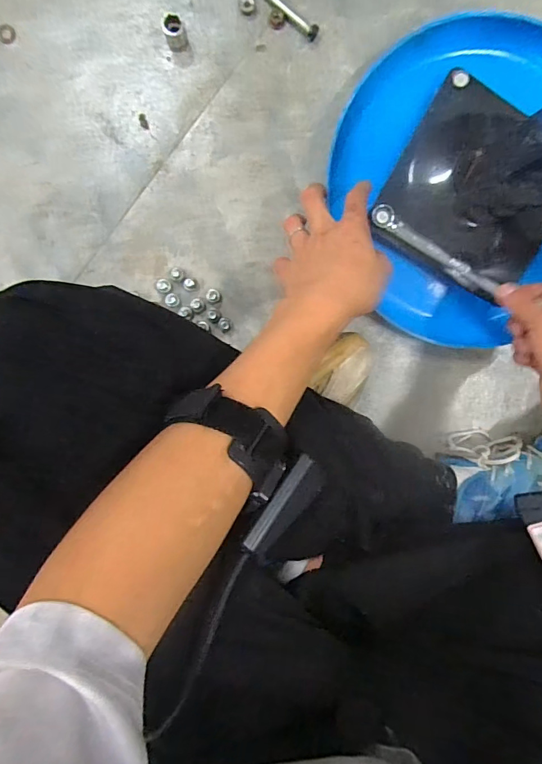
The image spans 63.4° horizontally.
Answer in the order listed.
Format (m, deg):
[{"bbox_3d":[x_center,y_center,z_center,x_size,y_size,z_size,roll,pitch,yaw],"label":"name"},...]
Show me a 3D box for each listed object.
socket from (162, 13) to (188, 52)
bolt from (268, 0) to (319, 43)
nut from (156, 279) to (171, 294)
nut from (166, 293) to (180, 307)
[{"bbox_3d":[-0.087,-0.317,0.397,0.019,0.027,0.020,0,98,-2],"label":"socket"},{"bbox_3d":[0.018,-0.340,0.405,0.060,0.008,0.012,34,96,-6],"label":"bolt"},{"bbox_3d":[-0.107,-0.095,0.433,0.014,0.007,0.014,0,98,-2],"label":"nut"},{"bbox_3d":[-0.098,-0.081,0.436,0.014,0.006,0.013,0,98,-2],"label":"nut"}]

